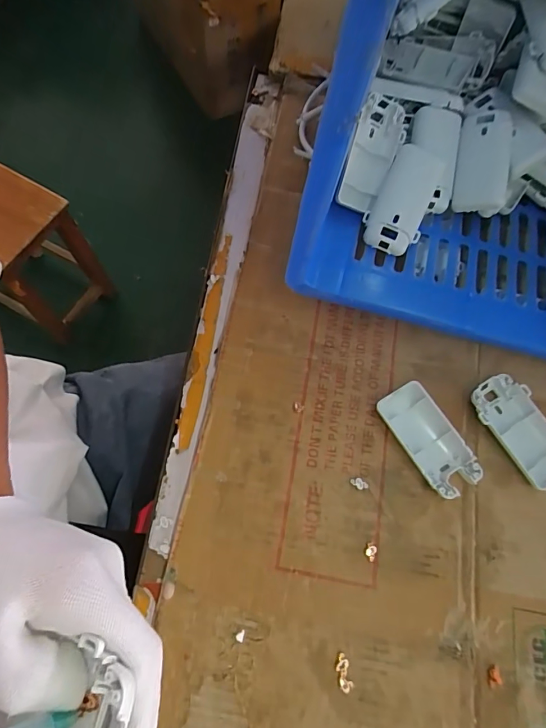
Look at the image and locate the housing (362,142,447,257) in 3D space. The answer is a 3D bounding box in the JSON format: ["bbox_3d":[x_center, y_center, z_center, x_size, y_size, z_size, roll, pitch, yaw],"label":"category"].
[{"bbox_3d":[0.119,-0.149,0.386,0.047,0.014,0.096,24,92,7],"label":"housing"}]

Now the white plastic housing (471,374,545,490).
[{"bbox_3d":[0.215,0.057,0.368,0.050,0.018,0.095,-33,74,-15],"label":"white plastic housing"}]

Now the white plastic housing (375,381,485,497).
[{"bbox_3d":[0.132,0.063,0.360,0.046,0.015,0.094,-29,73,-13],"label":"white plastic housing"}]

